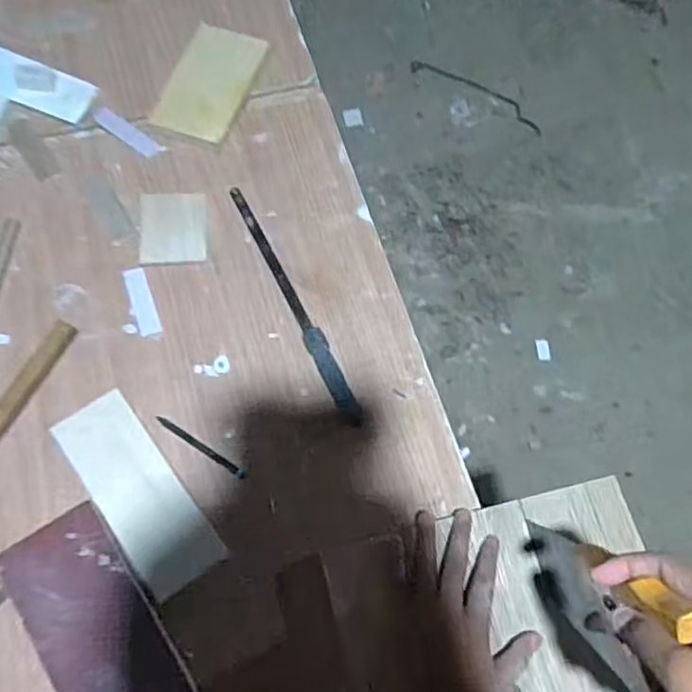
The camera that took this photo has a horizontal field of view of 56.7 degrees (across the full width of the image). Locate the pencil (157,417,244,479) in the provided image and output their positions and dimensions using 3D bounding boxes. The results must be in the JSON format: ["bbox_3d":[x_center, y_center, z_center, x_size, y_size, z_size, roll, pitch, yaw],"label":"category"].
[{"bbox_3d":[-0.136,0.094,0.601,0.096,0.004,0.007,33,69,8],"label":"pencil"}]

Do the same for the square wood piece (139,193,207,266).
[{"bbox_3d":[-0.188,-0.129,0.699,0.070,0.005,0.091,-3,68,-7],"label":"square wood piece"}]

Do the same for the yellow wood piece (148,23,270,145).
[{"bbox_3d":[-0.159,-0.310,0.758,0.088,0.008,0.156,20,68,3],"label":"yellow wood piece"}]

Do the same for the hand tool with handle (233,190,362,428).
[{"bbox_3d":[-0.056,-0.050,0.674,0.022,0.015,0.299,-24,72,-14],"label":"hand tool with handle"}]

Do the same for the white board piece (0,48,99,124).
[{"bbox_3d":[-0.380,-0.312,0.754,0.165,0.011,0.065,23,68,4],"label":"white board piece"}]

